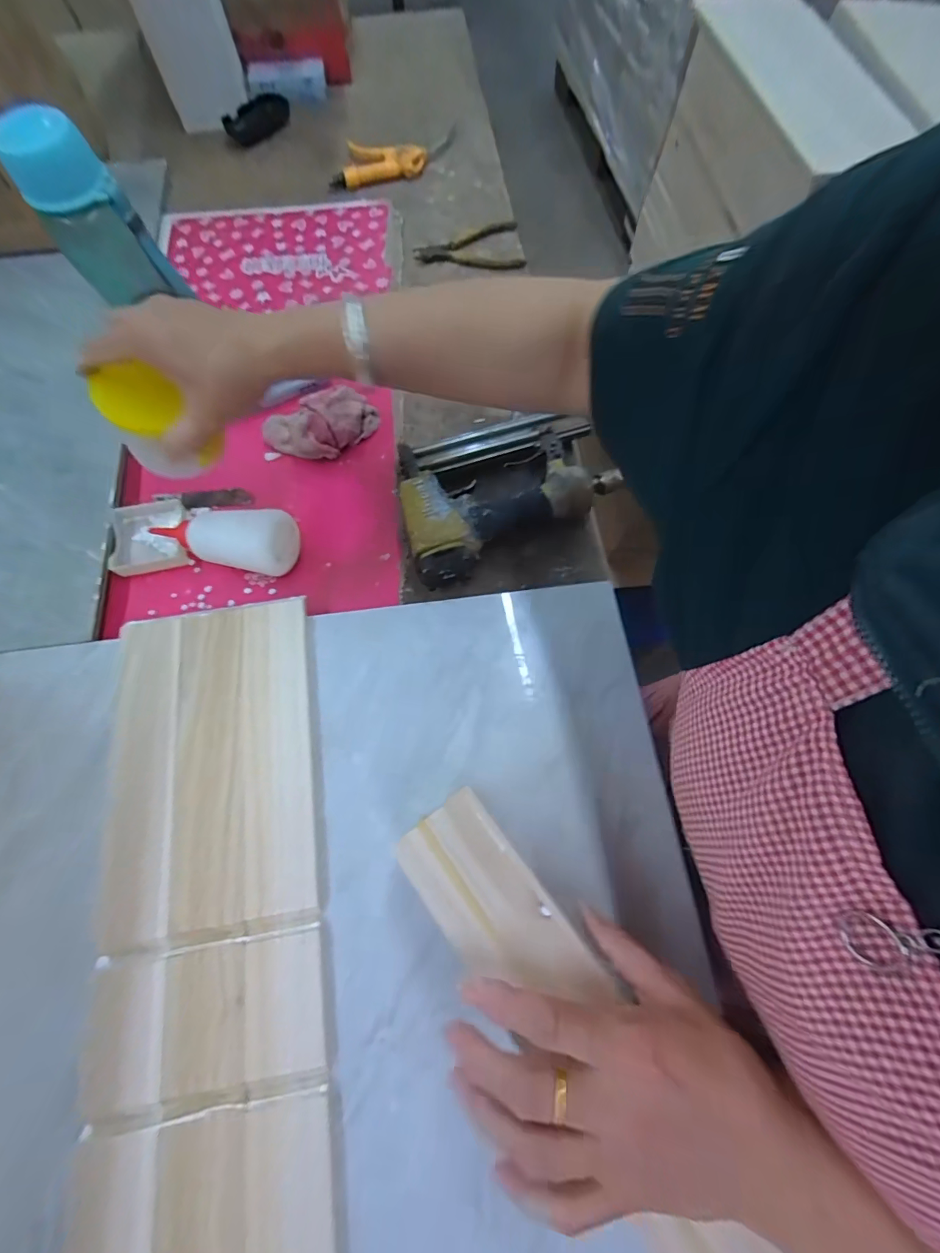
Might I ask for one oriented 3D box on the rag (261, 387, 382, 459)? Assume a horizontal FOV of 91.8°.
[{"bbox_3d":[-0.171,-0.229,0.519,0.134,0.054,0.063,-12,70,-5],"label":"rag"}]

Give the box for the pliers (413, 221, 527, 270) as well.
[{"bbox_3d":[-0.001,-0.539,0.648,0.151,0.009,0.094,-7,69,-3],"label":"pliers"}]

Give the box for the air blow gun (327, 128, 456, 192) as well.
[{"bbox_3d":[-0.119,-0.736,0.710,0.216,0.025,0.076,-21,71,-8],"label":"air blow gun"}]

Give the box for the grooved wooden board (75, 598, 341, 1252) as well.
[{"bbox_3d":[-0.181,0.328,0.313,0.166,0.016,0.725,-9,69,-4],"label":"grooved wooden board"}]

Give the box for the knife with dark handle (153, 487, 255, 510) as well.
[{"bbox_3d":[-0.297,-0.144,0.508,0.104,0.014,0.015,-2,69,-2],"label":"knife with dark handle"}]

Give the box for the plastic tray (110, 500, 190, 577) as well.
[{"bbox_3d":[-0.344,-0.098,0.493,0.072,0.020,0.078,-12,70,-5],"label":"plastic tray"}]

